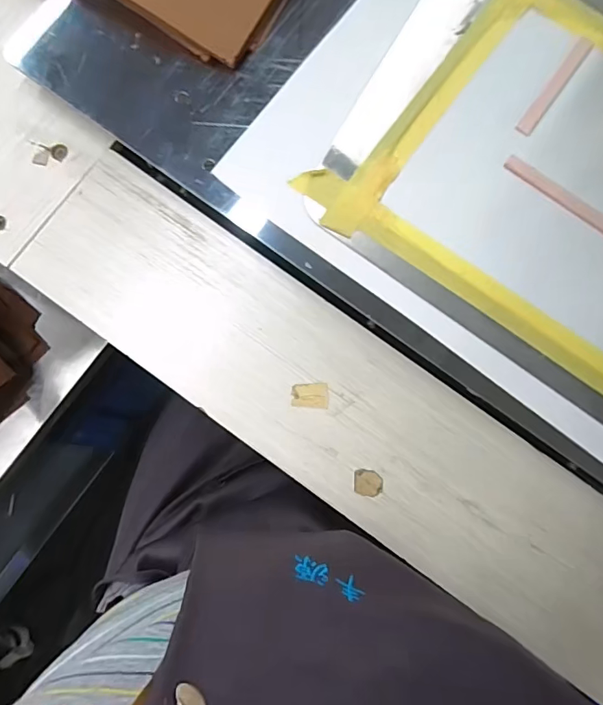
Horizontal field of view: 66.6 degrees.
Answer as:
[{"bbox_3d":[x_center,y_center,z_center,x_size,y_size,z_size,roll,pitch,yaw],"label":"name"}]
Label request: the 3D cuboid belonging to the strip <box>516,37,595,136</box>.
[{"bbox_3d":[0.180,-0.190,0.325,0.011,0.007,0.086,36,83,3],"label":"strip"}]

